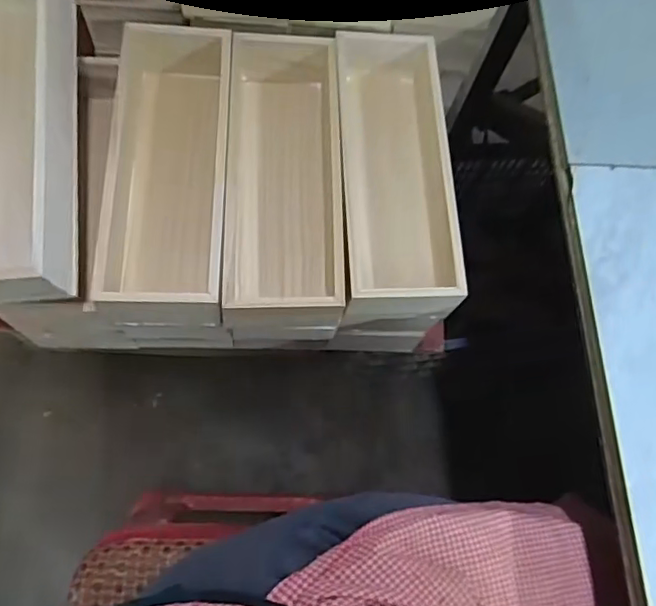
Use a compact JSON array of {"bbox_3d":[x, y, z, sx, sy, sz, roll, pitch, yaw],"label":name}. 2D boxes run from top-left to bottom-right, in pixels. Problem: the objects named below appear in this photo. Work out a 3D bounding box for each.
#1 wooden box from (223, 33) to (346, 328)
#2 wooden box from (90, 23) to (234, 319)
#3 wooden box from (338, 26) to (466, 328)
[{"bbox_3d":[-0.044,-0.122,0.554,0.105,0.065,0.301,0,72,-5],"label":"wooden box"},{"bbox_3d":[-0.140,-0.126,0.538,0.100,0.073,0.288,0,72,-5],"label":"wooden box"},{"bbox_3d":[0.064,-0.129,0.566,0.095,0.073,0.276,0,72,-6],"label":"wooden box"}]

